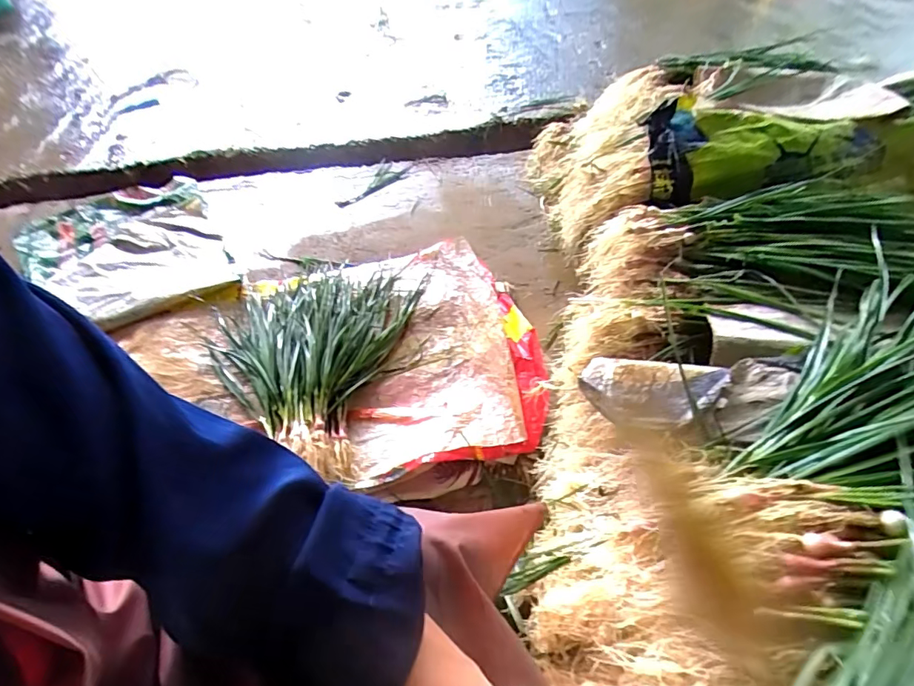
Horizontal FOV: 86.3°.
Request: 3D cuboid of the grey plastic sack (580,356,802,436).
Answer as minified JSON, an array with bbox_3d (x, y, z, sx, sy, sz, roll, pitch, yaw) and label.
[{"bbox_3d":[0.224,0.057,0.572,0.155,0.021,0.095,5,54,33],"label":"grey plastic sack"}]

